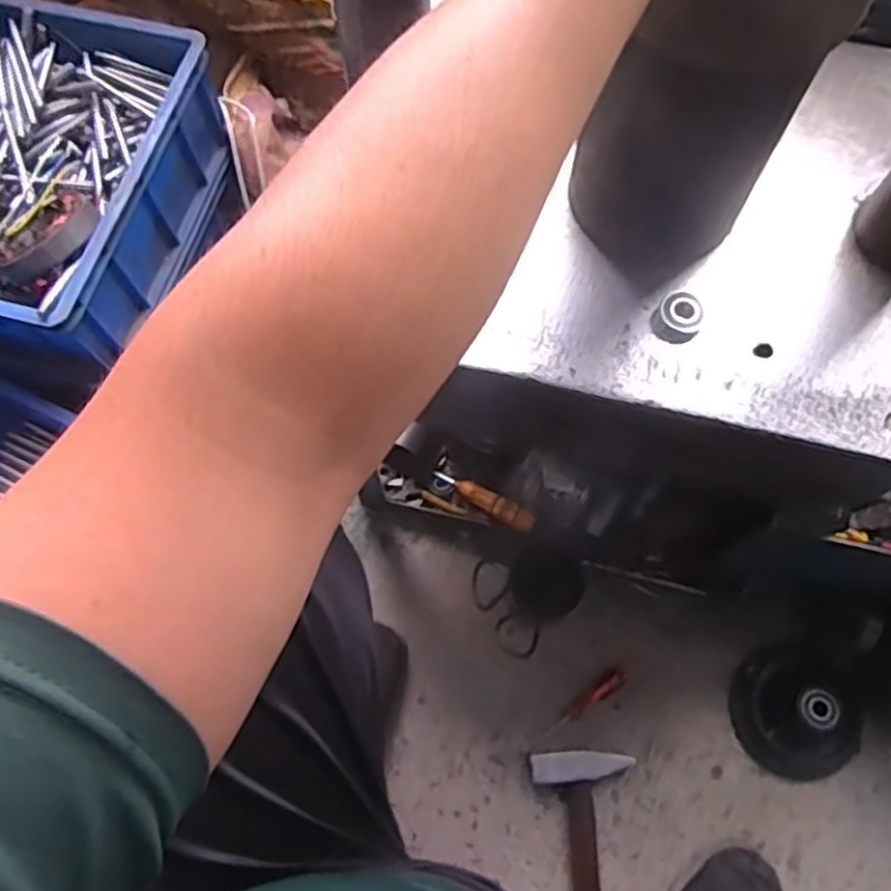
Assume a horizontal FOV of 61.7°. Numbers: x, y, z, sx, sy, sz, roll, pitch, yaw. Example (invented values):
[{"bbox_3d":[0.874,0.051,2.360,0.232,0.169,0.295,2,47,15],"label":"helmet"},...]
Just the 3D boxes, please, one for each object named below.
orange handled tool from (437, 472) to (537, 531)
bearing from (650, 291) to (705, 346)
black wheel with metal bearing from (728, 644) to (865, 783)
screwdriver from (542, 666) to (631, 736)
[{"bbox_3d":[0.046,0.066,0.931,0.146,0.023,0.023,27,71,28],"label":"orange handled tool"},{"bbox_3d":[0.170,-0.092,0.545,0.034,0.019,0.034,0,69,1],"label":"bearing"},{"bbox_3d":[0.398,0.307,0.843,0.152,0.064,0.123,38,74,14],"label":"black wheel with metal bearing"},{"bbox_3d":[0.162,0.298,0.864,0.119,0.016,0.018,-39,73,2],"label":"screwdriver"}]

